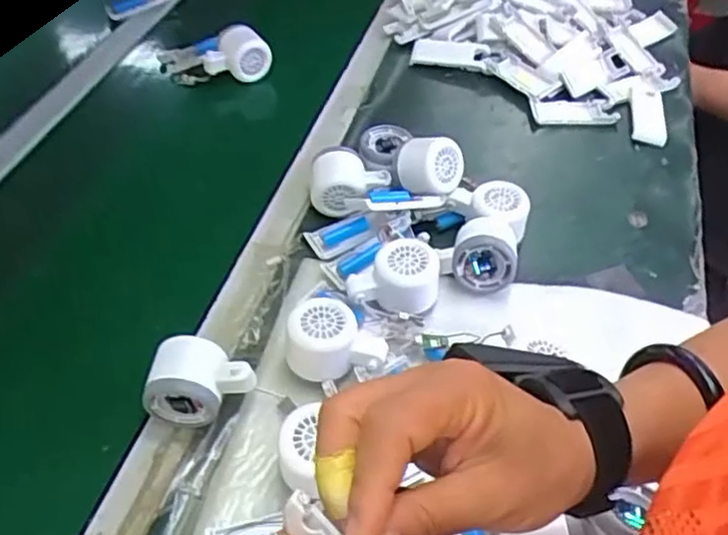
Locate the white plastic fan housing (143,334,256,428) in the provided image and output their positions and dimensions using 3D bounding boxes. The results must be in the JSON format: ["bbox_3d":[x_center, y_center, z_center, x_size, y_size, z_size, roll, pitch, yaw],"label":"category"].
[{"bbox_3d":[-0.129,0.092,0.550,0.081,0.052,0.051,4,48,2],"label":"white plastic fan housing"}]

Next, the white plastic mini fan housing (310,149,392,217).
[{"bbox_3d":[-0.020,-0.084,0.717,0.082,0.052,0.058,21,52,0],"label":"white plastic mini fan housing"}]

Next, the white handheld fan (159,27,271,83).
[{"bbox_3d":[-0.199,-0.282,0.919,0.176,0.055,0.068,3,47,19],"label":"white handheld fan"}]

